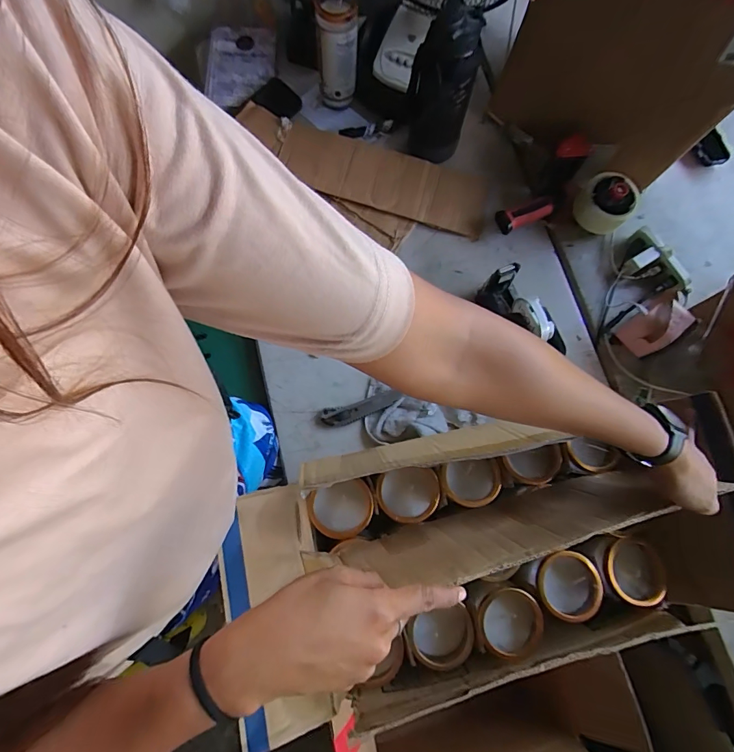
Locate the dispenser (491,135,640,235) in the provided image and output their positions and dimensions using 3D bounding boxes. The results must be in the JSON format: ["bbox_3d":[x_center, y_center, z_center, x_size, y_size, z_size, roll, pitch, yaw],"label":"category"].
[{"bbox_3d":[0.379,-0.313,0.768,0.185,0.065,0.238,40,79,7],"label":"dispenser"}]

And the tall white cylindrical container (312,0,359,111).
[{"bbox_3d":[-0.053,-0.587,0.734,0.071,0.156,0.073,-2,77,-2],"label":"tall white cylindrical container"}]

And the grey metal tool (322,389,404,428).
[{"bbox_3d":[-0.010,0.055,0.689,0.136,0.015,0.032,-16,77,-5],"label":"grey metal tool"}]

